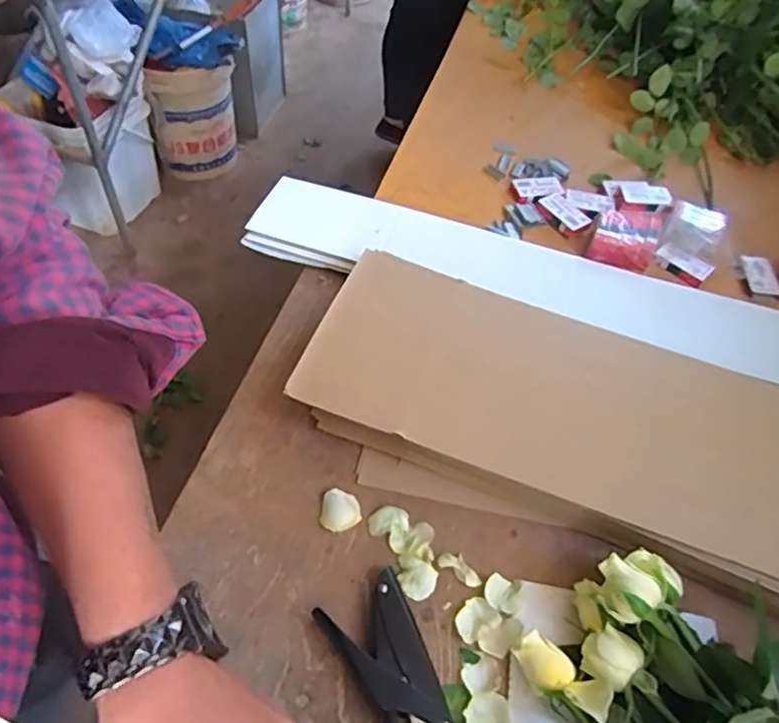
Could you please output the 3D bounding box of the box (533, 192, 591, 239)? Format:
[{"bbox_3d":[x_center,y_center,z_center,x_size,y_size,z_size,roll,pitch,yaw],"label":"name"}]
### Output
[{"bbox_3d":[0.234,-0.203,0.858,0.045,0.012,0.070,-33,63,-26],"label":"box"}]

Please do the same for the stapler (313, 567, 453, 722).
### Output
[{"bbox_3d":[0.001,0.246,0.490,0.069,0.025,0.148,-17,57,-17],"label":"stapler"}]

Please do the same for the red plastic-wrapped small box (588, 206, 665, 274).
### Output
[{"bbox_3d":[0.311,-0.163,0.833,0.080,0.034,0.097,23,55,11],"label":"red plastic-wrapped small box"}]

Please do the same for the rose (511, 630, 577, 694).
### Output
[{"bbox_3d":[0.123,0.240,0.502,0.036,0.031,0.043,-21,58,-20],"label":"rose"}]

